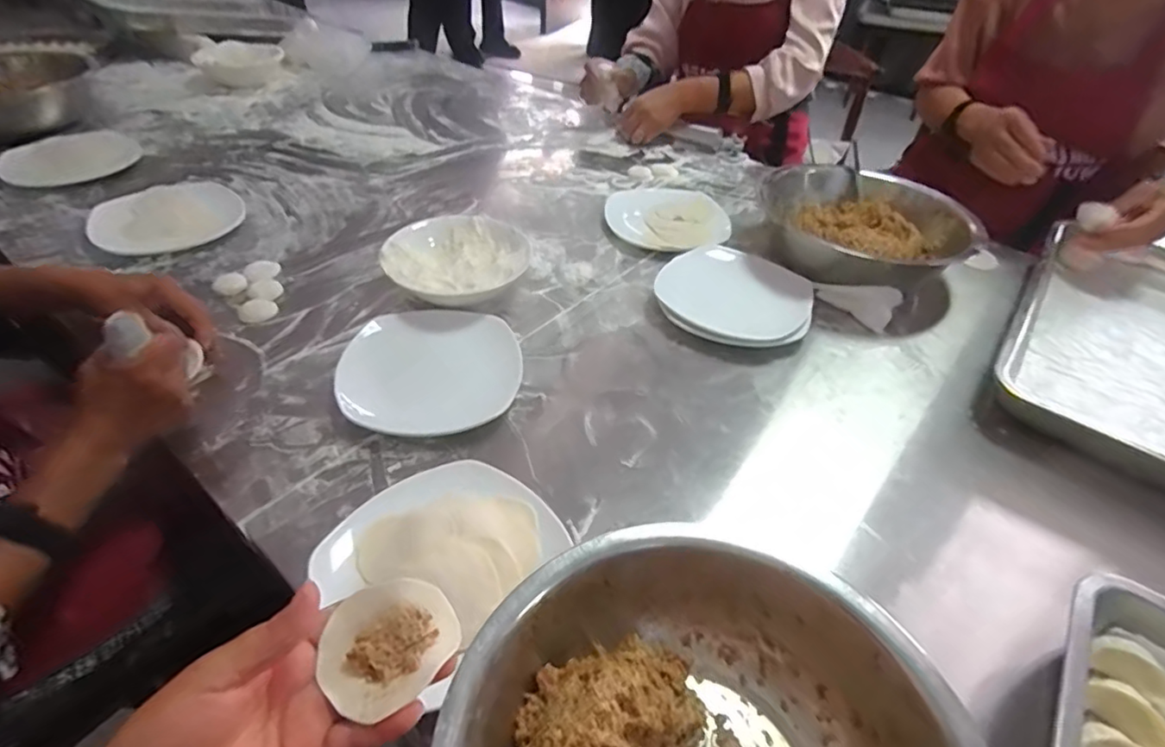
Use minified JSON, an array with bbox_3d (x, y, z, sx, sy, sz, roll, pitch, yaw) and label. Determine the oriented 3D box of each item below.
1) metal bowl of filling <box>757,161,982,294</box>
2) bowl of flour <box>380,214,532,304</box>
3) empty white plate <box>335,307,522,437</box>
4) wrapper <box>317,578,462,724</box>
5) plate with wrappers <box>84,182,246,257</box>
[{"bbox_3d":[0.383,-0.197,0.796,0.237,0.087,0.237,2,42,-2],"label":"metal bowl of filling"},{"bbox_3d":[-0.150,-0.133,0.720,0.164,0.051,0.167,2,42,-2],"label":"bowl of flour"},{"bbox_3d":[-0.156,-0.008,0.608,0.175,0.024,0.172,2,42,-2],"label":"empty white plate"},{"bbox_3d":[-0.102,0.140,0.306,0.067,0.011,0.060,-30,65,-18],"label":"wrapper"},{"bbox_3d":[-0.569,-0.217,0.804,0.178,0.017,0.179,2,42,-2],"label":"plate with wrappers"}]

